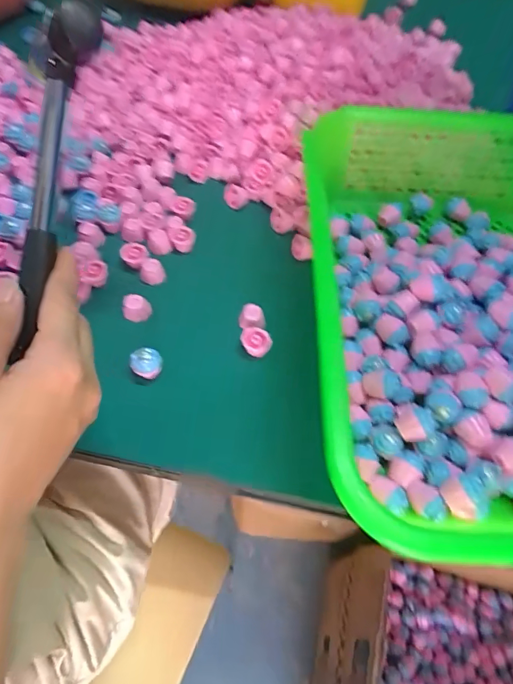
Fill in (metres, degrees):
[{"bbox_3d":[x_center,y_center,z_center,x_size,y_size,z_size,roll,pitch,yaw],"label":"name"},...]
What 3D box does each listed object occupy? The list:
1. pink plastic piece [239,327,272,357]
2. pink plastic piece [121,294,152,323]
[{"bbox_3d":[0.000,0.000,0.323,0.023,0.011,0.019,23,59,9],"label":"pink plastic piece"},{"bbox_3d":[-0.094,-0.027,0.331,0.021,0.015,0.017,-19,62,-16],"label":"pink plastic piece"}]

